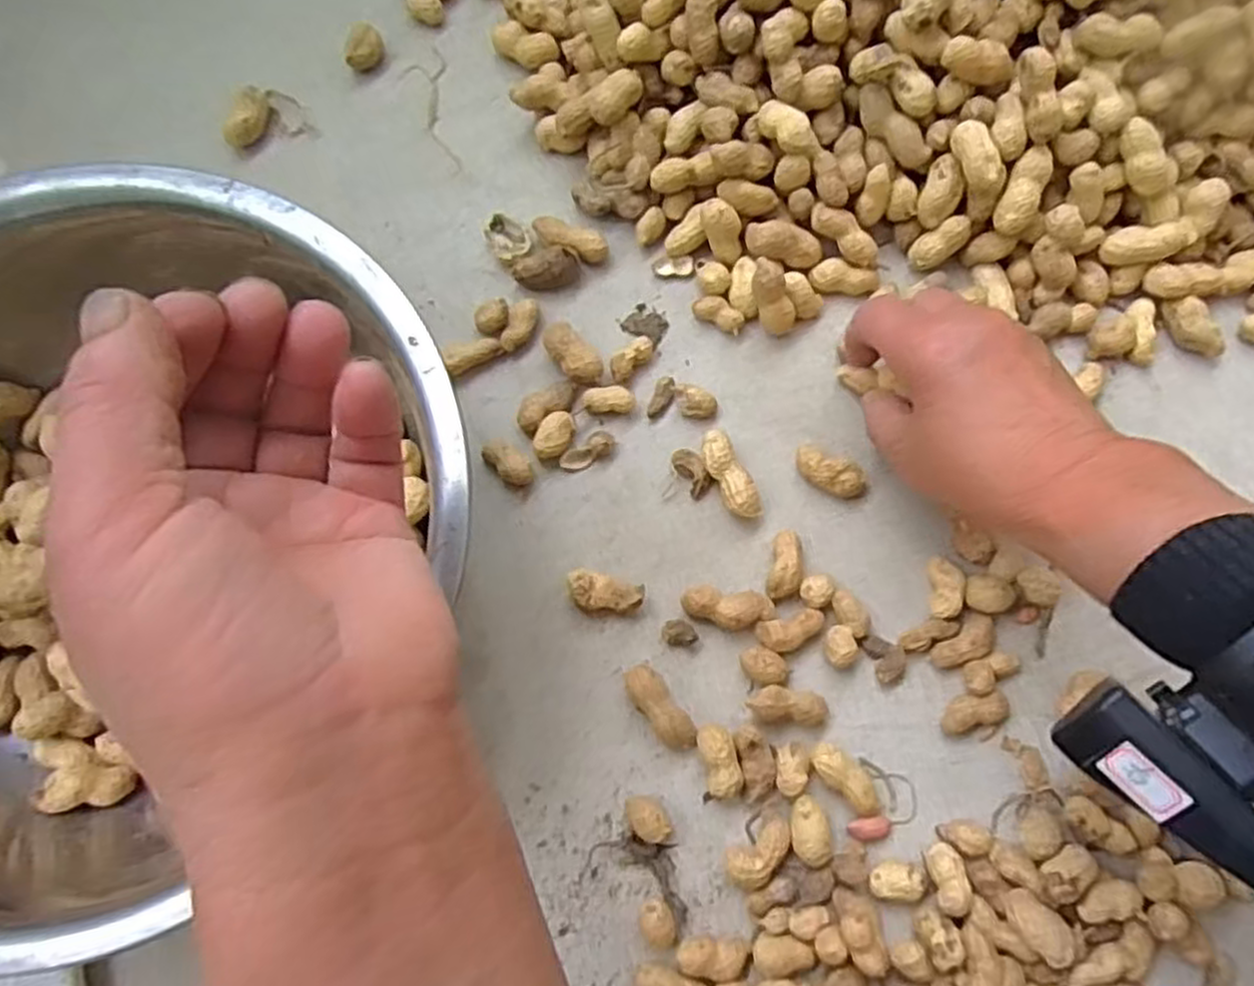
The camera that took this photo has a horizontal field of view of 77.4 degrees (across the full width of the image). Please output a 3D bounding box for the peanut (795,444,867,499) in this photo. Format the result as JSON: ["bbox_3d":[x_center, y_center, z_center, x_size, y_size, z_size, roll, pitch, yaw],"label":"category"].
[{"bbox_3d":[0.090,-0.008,0.349,0.033,0.014,0.015,24,78,5],"label":"peanut"}]

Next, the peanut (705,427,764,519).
[{"bbox_3d":[0.045,-0.007,0.348,0.015,0.014,0.041,-24,79,-6],"label":"peanut"}]

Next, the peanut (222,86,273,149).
[{"bbox_3d":[-0.188,-0.186,0.388,0.012,0.012,0.030,24,78,5],"label":"peanut"}]

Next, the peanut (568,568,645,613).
[{"bbox_3d":[-0.009,0.044,0.336,0.032,0.012,0.015,11,77,2],"label":"peanut"}]

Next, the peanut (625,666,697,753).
[{"bbox_3d":[0.014,0.089,0.324,0.015,0.015,0.039,-35,80,-8],"label":"peanut"}]

